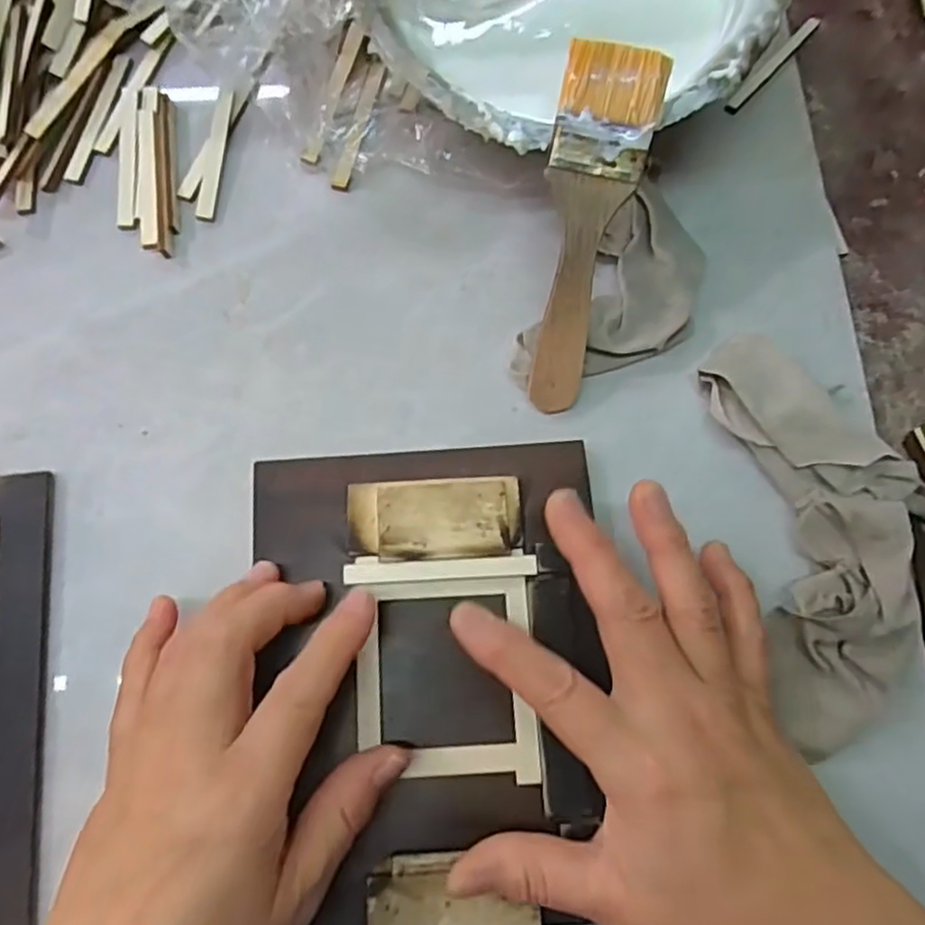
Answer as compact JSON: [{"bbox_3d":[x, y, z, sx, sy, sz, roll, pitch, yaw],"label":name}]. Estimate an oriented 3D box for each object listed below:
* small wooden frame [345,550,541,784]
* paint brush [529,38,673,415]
[{"bbox_3d":[-0.008,0.081,0.279,0.076,0.009,0.086,0,75,-1],"label":"small wooden frame"},{"bbox_3d":[0.053,-0.097,0.302,0.041,0.008,0.151,10,105,2],"label":"paint brush"}]

